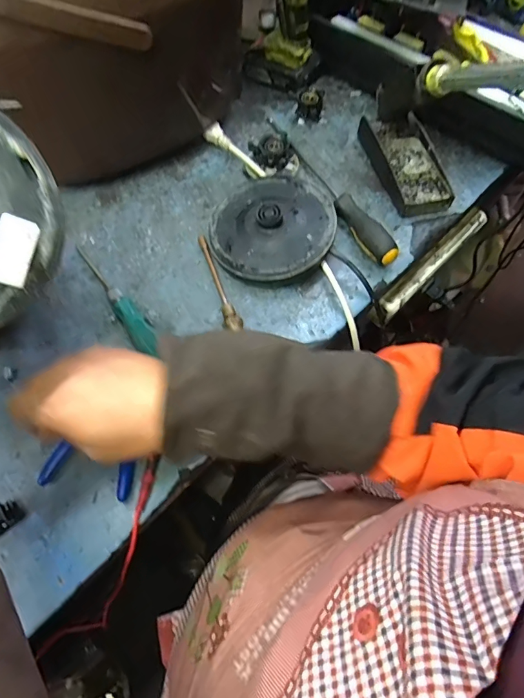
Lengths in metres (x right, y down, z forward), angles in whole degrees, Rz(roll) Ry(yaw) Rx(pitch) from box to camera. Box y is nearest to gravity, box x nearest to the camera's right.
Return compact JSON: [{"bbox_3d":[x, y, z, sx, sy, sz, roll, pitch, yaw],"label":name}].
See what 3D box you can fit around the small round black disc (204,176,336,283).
[{"bbox_3d":[0.013,-0.146,0.511,0.148,0.044,0.152,1,62,-1],"label":"small round black disc"}]

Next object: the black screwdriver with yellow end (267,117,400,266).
[{"bbox_3d":[0.083,-0.210,0.554,0.024,0.031,0.282,-23,65,-13],"label":"black screwdriver with yellow end"}]

